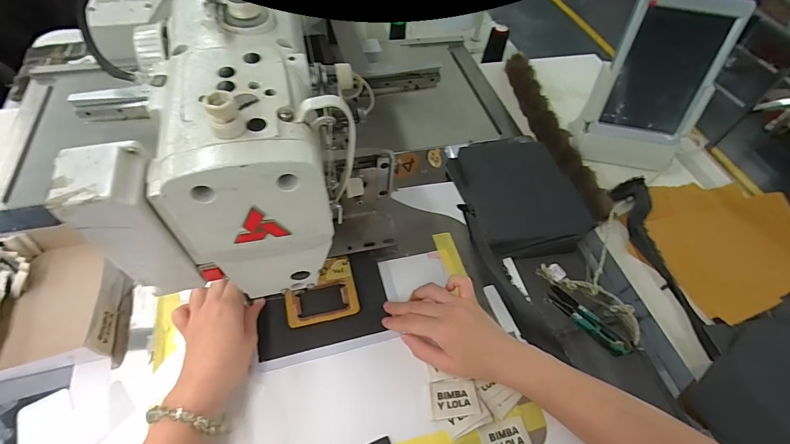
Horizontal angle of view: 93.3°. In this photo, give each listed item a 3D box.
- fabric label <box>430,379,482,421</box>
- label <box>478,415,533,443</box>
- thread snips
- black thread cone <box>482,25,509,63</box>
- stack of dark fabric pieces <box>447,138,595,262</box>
[{"bbox_3d":[0.060,0.183,0.388,0.049,0.004,0.036,-9,50,3],"label":"fabric label"},{"bbox_3d":[0.111,0.217,0.372,0.049,0.004,0.034,-9,59,-12],"label":"label"},{"bbox_3d":[0.231,0.119,0.451,0.027,0.011,0.102,-35,65,-26],"label":"thread snips"},{"bbox_3d":[0.241,-0.422,0.887,0.043,0.078,0.034,19,55,7],"label":"black thread cone"},{"bbox_3d":[0.174,-0.044,0.535,0.148,0.054,0.185,-11,57,-14],"label":"stack of dark fabric pieces"}]

